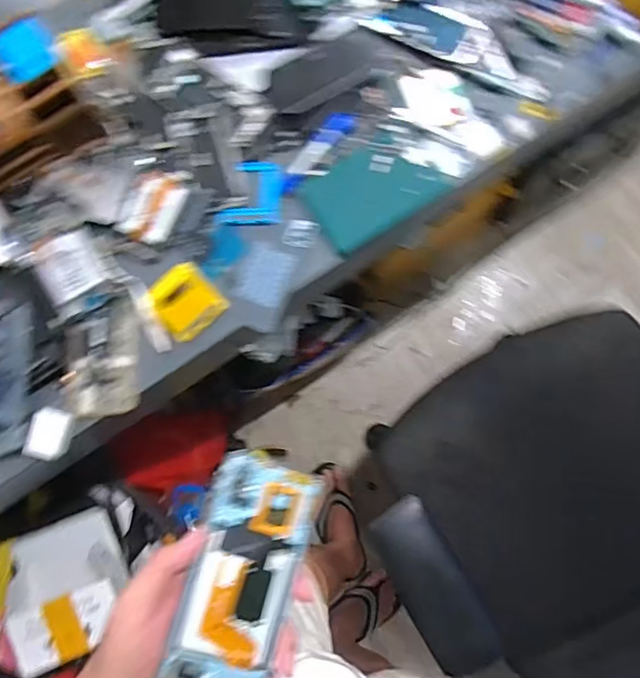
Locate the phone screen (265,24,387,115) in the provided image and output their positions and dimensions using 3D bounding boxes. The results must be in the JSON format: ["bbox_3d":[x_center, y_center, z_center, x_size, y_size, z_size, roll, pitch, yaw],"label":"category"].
[{"bbox_3d":[0.008,-0.356,0.734,0.163,0.008,0.069,-28,80,0],"label":"phone screen"}]

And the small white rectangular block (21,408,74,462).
[{"bbox_3d":[-0.327,0.114,0.667,0.045,0.020,0.059,17,83,7],"label":"small white rectangular block"}]

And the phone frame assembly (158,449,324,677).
[{"bbox_3d":[-0.052,0.163,0.384,0.076,0.008,0.156,23,69,-15],"label":"phone frame assembly"}]

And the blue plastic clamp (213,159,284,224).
[{"bbox_3d":[-0.091,-0.189,0.715,0.084,0.017,0.080,0,81,4],"label":"blue plastic clamp"}]

